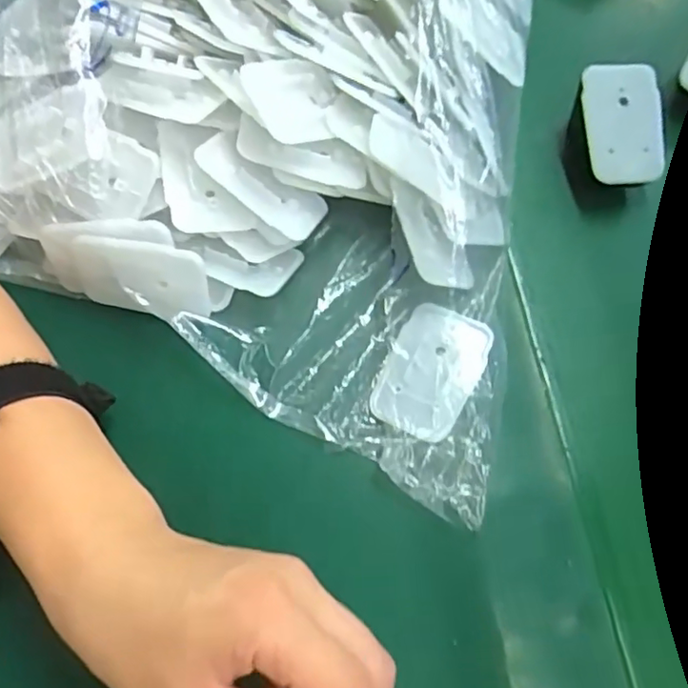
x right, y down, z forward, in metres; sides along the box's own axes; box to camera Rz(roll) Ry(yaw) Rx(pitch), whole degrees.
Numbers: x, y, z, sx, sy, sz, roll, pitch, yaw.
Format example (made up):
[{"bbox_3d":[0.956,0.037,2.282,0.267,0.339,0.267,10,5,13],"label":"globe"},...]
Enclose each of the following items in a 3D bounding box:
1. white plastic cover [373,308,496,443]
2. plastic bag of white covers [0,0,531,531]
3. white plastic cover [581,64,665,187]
[{"bbox_3d":[0.044,0.012,0.300,0.043,0.005,0.068,27,69,11],"label":"white plastic cover"},{"bbox_3d":[-0.034,-0.131,0.321,0.352,0.094,0.298,25,69,10],"label":"plastic bag of white covers"},{"bbox_3d":[0.154,-0.121,0.328,0.043,0.007,0.064,-4,89,-4],"label":"white plastic cover"}]

